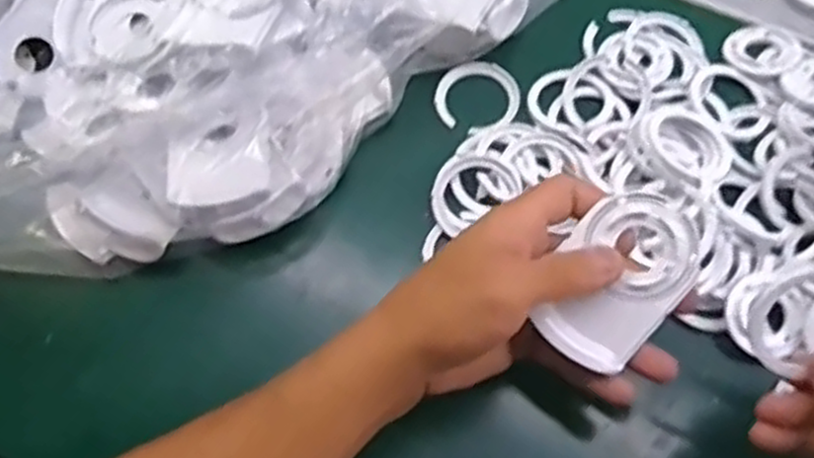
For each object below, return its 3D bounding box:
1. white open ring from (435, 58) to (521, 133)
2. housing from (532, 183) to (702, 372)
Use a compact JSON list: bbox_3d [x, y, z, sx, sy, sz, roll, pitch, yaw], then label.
[{"bbox_3d":[0.044,-0.084,0.487,0.053,0.004,0.050,-1,65,2],"label":"white open ring"},{"bbox_3d":[0.099,0.023,0.366,0.055,0.005,0.082,39,98,18],"label":"housing"}]

